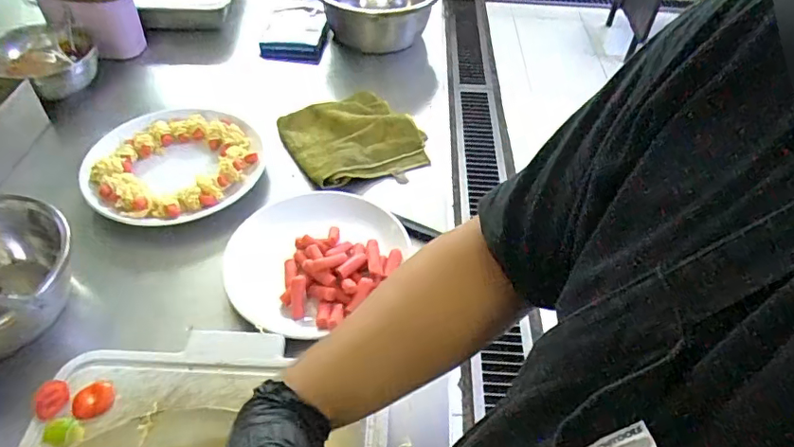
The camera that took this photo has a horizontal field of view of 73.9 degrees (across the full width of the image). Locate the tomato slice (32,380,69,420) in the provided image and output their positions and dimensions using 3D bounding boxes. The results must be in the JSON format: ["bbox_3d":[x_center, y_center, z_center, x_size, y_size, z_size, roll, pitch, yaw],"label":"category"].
[{"bbox_3d":[-0.348,0.176,0.530,0.033,0.011,0.034,2,47,-2],"label":"tomato slice"}]

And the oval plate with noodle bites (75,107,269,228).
[{"bbox_3d":[-0.343,-0.087,0.814,0.256,0.048,0.247,16,48,10],"label":"oval plate with noodle bites"}]

